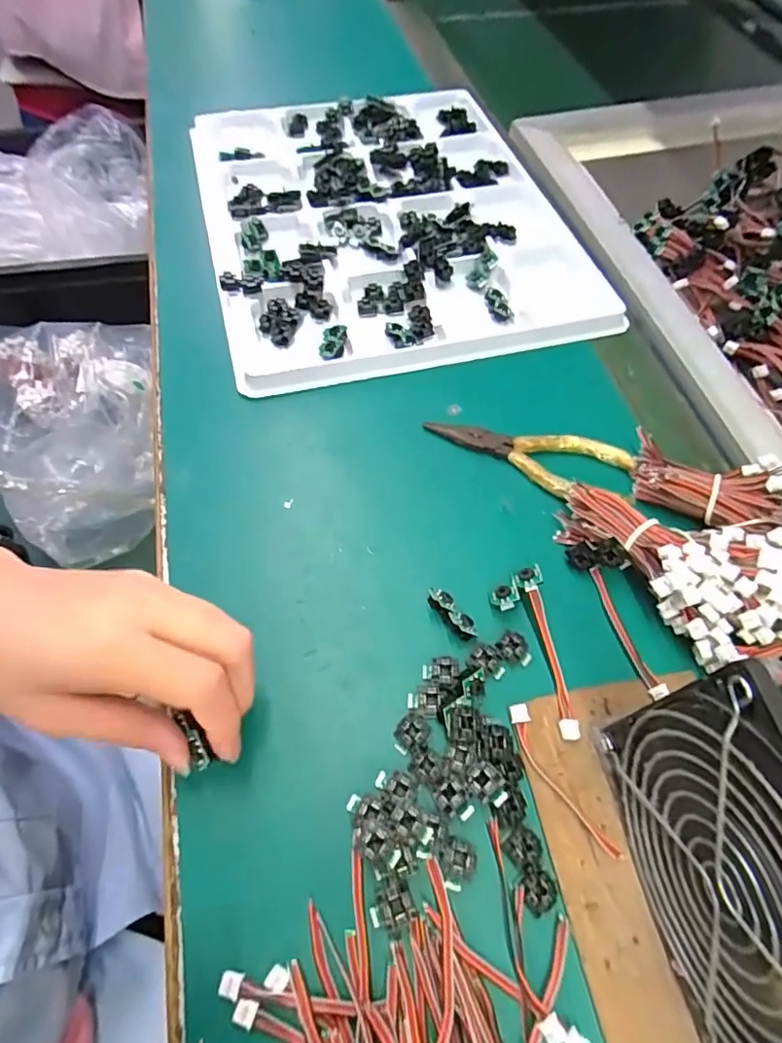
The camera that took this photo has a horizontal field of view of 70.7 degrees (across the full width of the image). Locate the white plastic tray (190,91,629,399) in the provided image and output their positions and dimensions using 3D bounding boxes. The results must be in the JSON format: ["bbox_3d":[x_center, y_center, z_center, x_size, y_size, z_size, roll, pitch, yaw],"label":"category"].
[{"bbox_3d":[-0.008,-0.265,0.462,0.288,0.016,0.348,-14,61,-9],"label":"white plastic tray"}]

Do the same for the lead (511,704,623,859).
[{"bbox_3d":[0.075,0.117,0.248,0.013,0.006,0.072,-26,63,-15],"label":"lead"}]

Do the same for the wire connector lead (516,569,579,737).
[{"bbox_3d":[0.078,0.064,0.276,0.013,0.012,0.084,-6,60,-4],"label":"wire connector lead"}]

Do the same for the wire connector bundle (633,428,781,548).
[{"bbox_3d":[0.187,-0.011,0.305,0.054,0.047,0.123,-41,51,-22],"label":"wire connector bundle"}]

